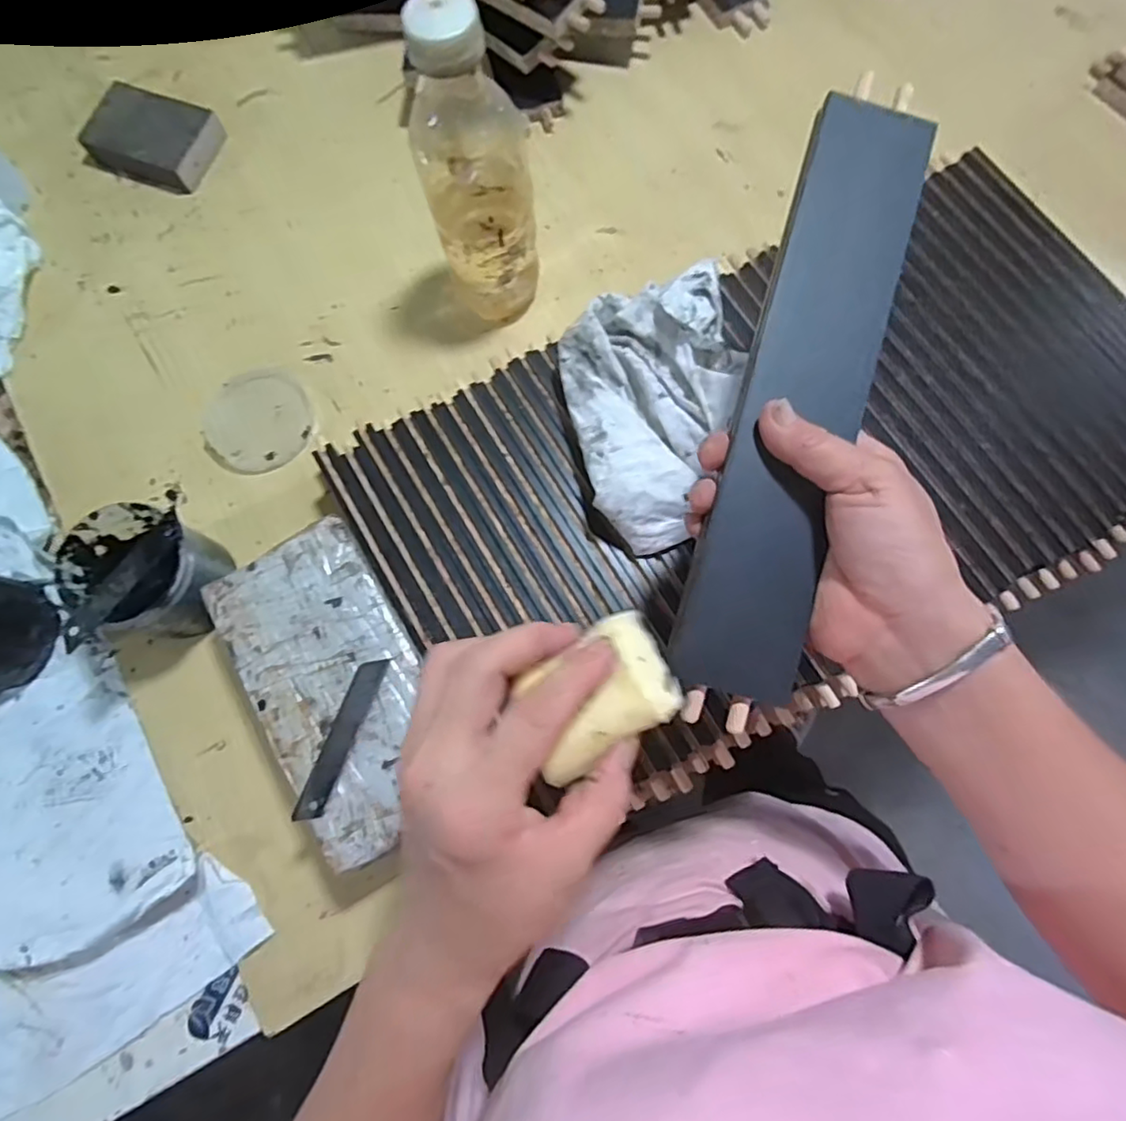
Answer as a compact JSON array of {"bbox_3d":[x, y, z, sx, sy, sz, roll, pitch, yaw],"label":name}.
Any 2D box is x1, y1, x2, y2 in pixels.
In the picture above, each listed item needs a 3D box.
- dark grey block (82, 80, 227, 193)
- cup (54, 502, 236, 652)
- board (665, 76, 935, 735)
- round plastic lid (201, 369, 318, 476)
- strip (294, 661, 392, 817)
[{"bbox_3d":[-0.358,-0.369,0.548,0.098,0.024,0.071,19,79,4],"label":"dark grey block"},{"bbox_3d":[-0.278,0.012,0.428,0.082,0.091,0.085,0,78,0],"label":"cup"},{"bbox_3d":[0.111,-0.076,0.287,0.057,0.017,0.299,18,83,4],"label":"board"},{"bbox_3d":[-0.241,-0.110,0.493,0.084,0.011,0.084,0,78,0],"label":"round plastic lid"},{"bbox_3d":[-0.132,0.106,0.374,0.016,0.004,0.098,20,78,6],"label":"strip"}]

